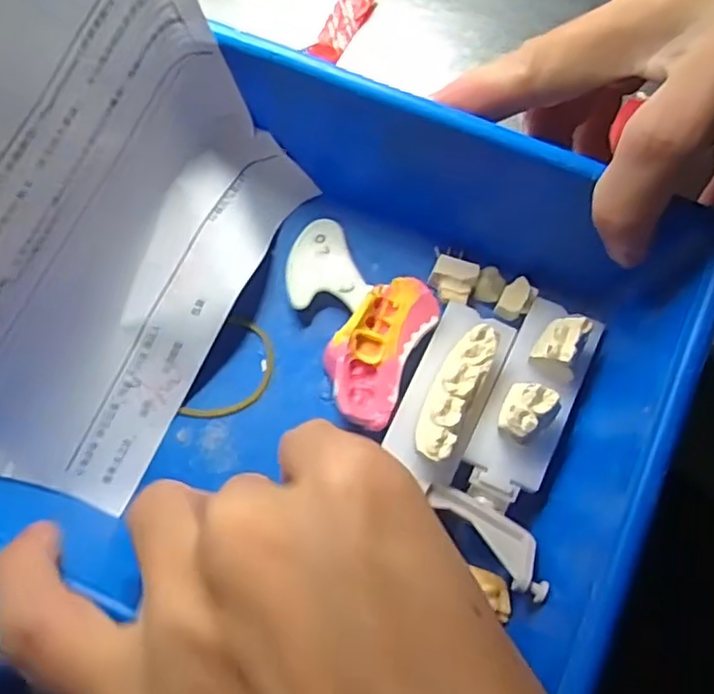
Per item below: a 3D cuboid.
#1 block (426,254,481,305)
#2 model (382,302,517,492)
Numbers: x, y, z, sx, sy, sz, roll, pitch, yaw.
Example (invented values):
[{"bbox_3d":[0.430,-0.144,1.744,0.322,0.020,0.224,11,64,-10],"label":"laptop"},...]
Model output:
[{"bbox_3d":[0.033,-0.023,0.228,0.015,0.008,0.014,16,75,6],"label":"block"},{"bbox_3d":[0.030,0.012,0.208,0.024,0.016,0.059,24,76,9],"label":"model"}]

